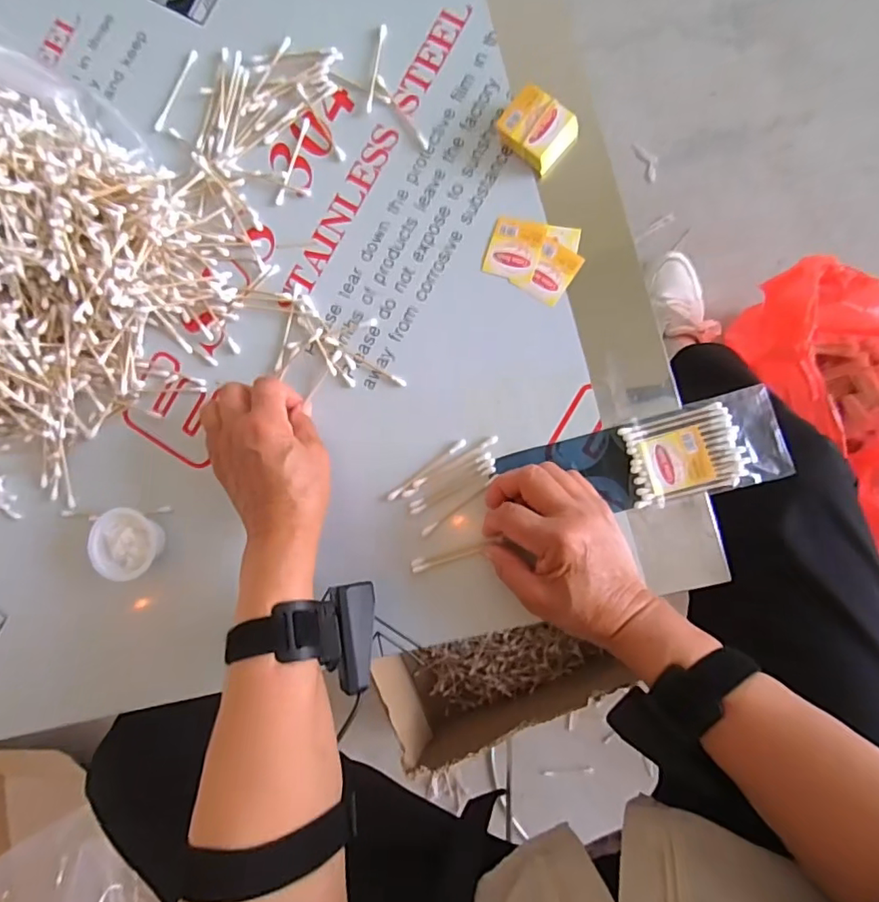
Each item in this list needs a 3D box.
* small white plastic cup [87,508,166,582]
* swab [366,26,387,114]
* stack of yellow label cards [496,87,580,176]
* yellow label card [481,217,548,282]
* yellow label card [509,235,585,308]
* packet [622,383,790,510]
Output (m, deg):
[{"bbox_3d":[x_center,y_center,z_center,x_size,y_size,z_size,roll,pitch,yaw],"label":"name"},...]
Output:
[{"bbox_3d":[-0.248,0.073,0.437,0.051,0.032,0.054,0,87,7],"label":"small white plastic cup"},{"bbox_3d":[-0.051,-0.307,0.433,0.005,0.004,0.071,11,89,8],"label":"swab"},{"bbox_3d":[0.072,-0.238,0.406,0.048,0.023,0.044,40,93,8],"label":"stack of yellow label cards"},{"bbox_3d":[0.057,-0.155,0.413,0.040,0.004,0.045,16,89,8],"label":"yellow label card"},{"bbox_3d":[0.084,-0.136,0.409,0.036,0.004,0.045,36,92,8],"label":"yellow label card"},{"bbox_3d":[0.188,-0.002,0.386,0.105,0.008,0.065,-16,85,6],"label":"packet"}]

